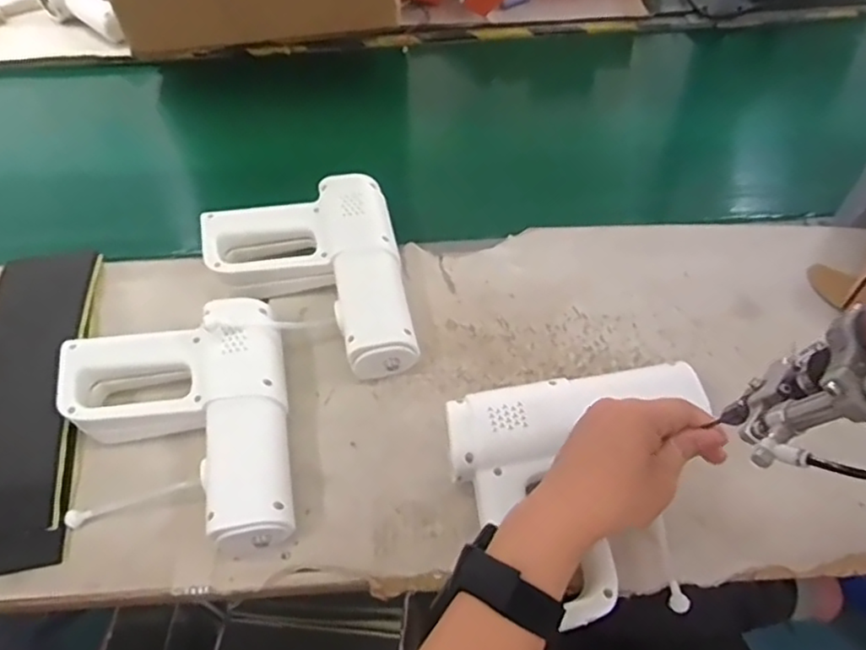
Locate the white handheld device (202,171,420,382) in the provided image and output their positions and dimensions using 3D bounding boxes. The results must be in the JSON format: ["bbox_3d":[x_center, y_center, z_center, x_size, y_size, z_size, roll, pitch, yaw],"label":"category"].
[{"bbox_3d":[-0.119,-0.042,0.612,0.187,0.063,0.206,-8,55,-4],"label":"white handheld device"}]

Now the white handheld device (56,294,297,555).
[{"bbox_3d":[-0.212,0.089,0.534,0.184,0.067,0.211,-13,56,-7],"label":"white handheld device"}]

